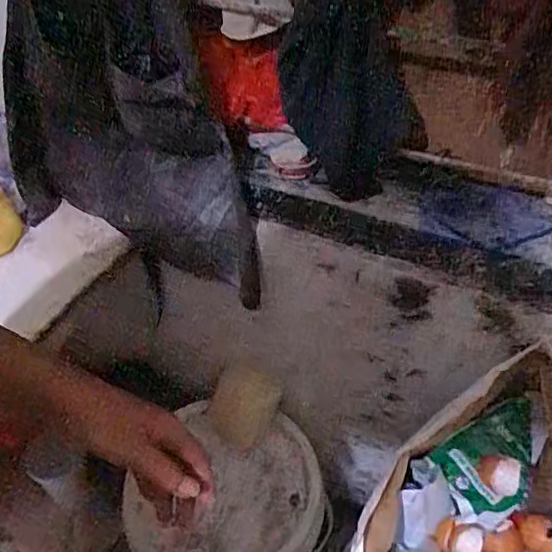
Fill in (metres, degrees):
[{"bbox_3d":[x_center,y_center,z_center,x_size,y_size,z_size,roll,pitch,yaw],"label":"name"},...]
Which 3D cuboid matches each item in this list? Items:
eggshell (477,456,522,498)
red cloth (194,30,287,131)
[{"bbox_3d":[0.239,0.213,0.618,0.041,0.032,0.033,25,51,23],"label":"eggshell"},{"bbox_3d":[-0.050,-0.251,0.746,0.141,0.101,0.035,21,49,19],"label":"red cloth"}]

